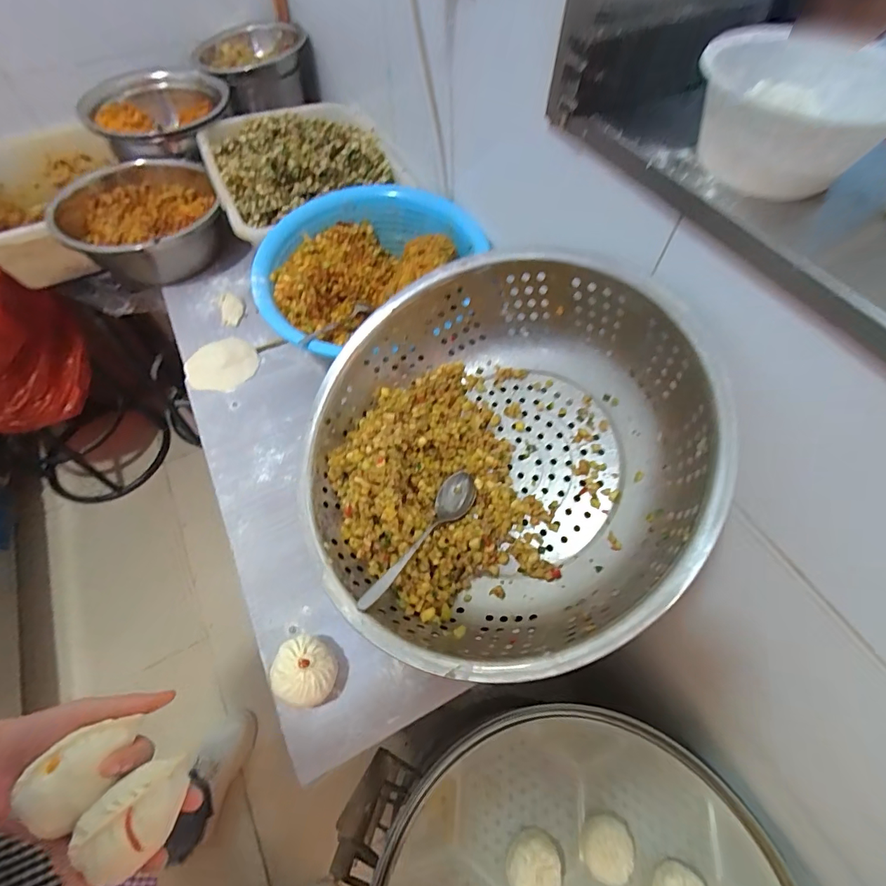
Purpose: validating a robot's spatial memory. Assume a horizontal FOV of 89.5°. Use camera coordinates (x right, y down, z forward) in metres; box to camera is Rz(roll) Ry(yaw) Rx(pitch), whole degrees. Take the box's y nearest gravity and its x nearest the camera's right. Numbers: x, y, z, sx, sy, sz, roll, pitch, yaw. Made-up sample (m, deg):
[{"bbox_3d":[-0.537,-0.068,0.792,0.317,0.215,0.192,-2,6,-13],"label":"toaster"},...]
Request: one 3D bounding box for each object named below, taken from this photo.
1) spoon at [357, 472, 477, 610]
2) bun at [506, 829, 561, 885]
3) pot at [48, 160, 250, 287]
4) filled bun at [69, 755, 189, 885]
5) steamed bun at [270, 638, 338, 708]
[{"bbox_3d":[-0.019,0.099,0.457,0.039,0.034,0.179,25,58,19],"label":"spoon"},{"bbox_3d":[0.112,0.522,0.548,0.067,0.047,0.070,-1,53,1],"label":"bun"},{"bbox_3d":[-0.511,-0.375,0.783,0.247,0.135,0.251,-1,53,1],"label":"pot"},{"bbox_3d":[-0.222,0.270,0.322,0.049,0.025,0.069,30,59,22],"label":"filled bun"},{"bbox_3d":[-0.138,0.234,0.455,0.058,0.050,0.057,-1,53,1],"label":"steamed bun"}]

